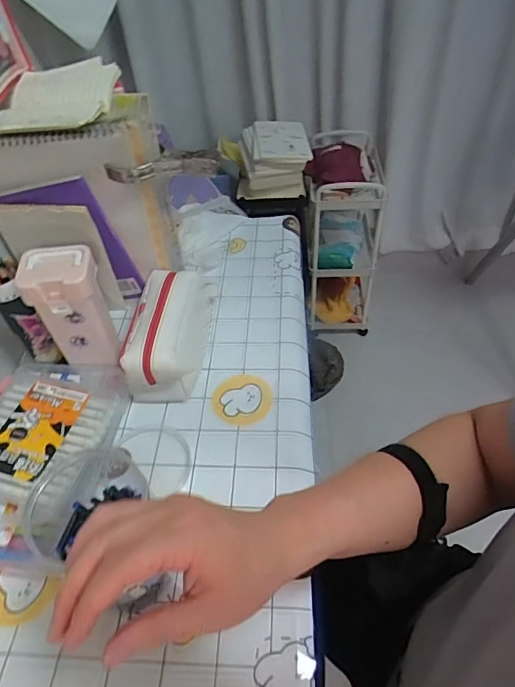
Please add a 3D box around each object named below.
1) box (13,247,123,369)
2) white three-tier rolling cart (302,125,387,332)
[{"bbox_3d":[-0.231,-0.040,0.596,0.085,0.157,0.065,-7,47,-3],"label":"box"},{"bbox_3d":[0.291,-0.359,1.570,0.247,0.565,0.385,5,47,8],"label":"white three-tier rolling cart"}]

